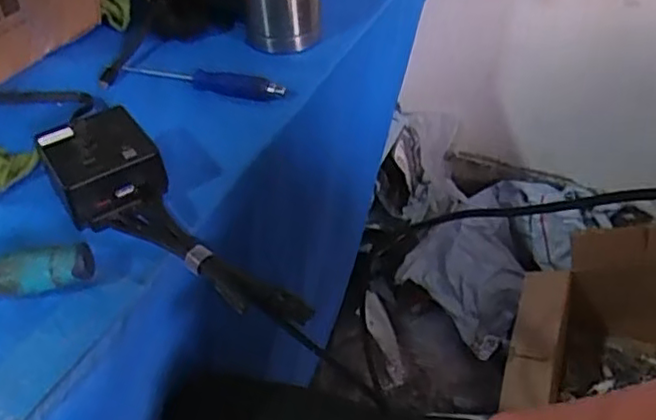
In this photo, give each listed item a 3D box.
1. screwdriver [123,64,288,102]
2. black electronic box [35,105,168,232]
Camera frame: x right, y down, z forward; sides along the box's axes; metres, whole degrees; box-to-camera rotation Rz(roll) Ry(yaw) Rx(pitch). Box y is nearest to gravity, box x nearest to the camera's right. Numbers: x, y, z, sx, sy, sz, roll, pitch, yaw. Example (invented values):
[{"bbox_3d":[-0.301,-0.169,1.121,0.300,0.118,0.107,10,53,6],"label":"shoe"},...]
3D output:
[{"bbox_3d":[-0.121,-0.124,0.618,0.167,0.014,0.022,12,45,13],"label":"screwdriver"},{"bbox_3d":[-0.175,-0.033,0.504,0.075,0.046,0.084,-25,49,-24],"label":"black electronic box"}]

